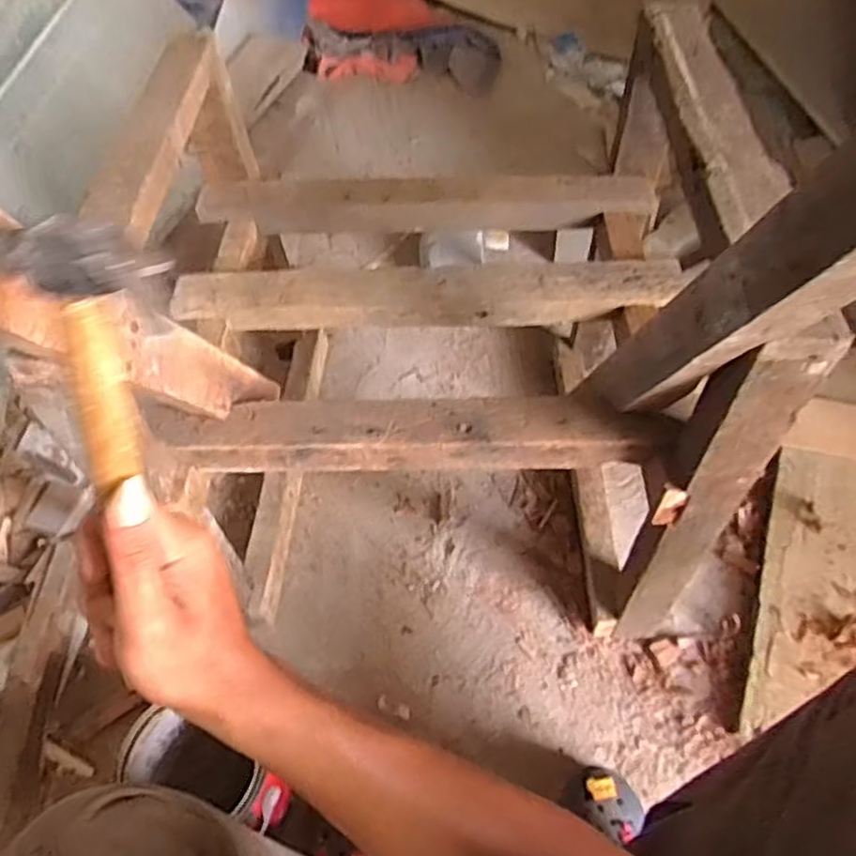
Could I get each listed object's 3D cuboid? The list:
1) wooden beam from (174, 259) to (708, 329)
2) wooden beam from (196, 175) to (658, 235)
[{"bbox_3d":[-0.003,-0.152,0.784,0.567,0.040,0.071,0,53,2],"label":"wooden beam"},{"bbox_3d":[-0.006,-0.286,0.875,0.566,0.044,0.073,1,53,2],"label":"wooden beam"}]

